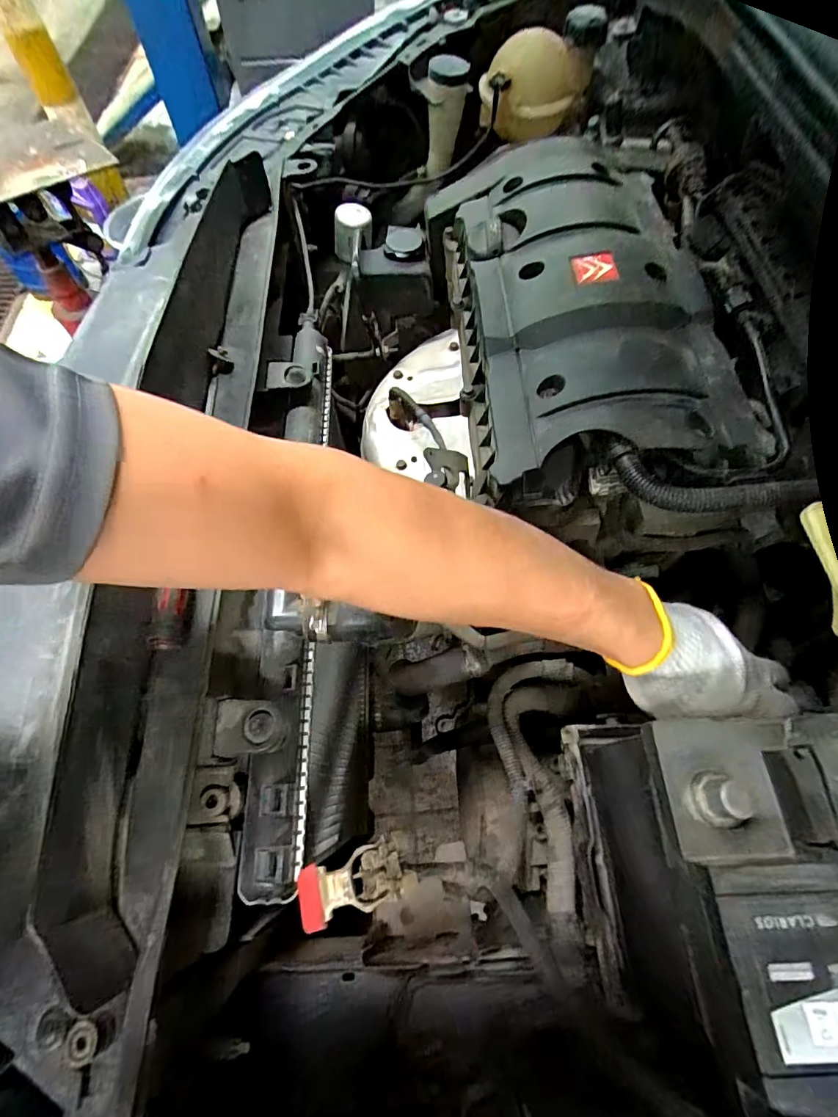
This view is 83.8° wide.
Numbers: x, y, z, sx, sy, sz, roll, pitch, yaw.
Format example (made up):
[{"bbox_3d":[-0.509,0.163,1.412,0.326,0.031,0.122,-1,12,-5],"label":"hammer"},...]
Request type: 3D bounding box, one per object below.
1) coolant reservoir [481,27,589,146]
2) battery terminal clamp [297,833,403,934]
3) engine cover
[{"bbox_3d":[0.165,-0.689,0.687,0.141,0.104,0.096,19,66,9],"label":"coolant reservoir"},{"bbox_3d":[-0.036,0.177,0.254,0.063,0.015,0.030,-32,65,15],"label":"battery terminal clamp"},{"bbox_3d":[0.145,-0.258,0.461,0.217,0.089,0.443,-5,64,-2],"label":"engine cover"}]

